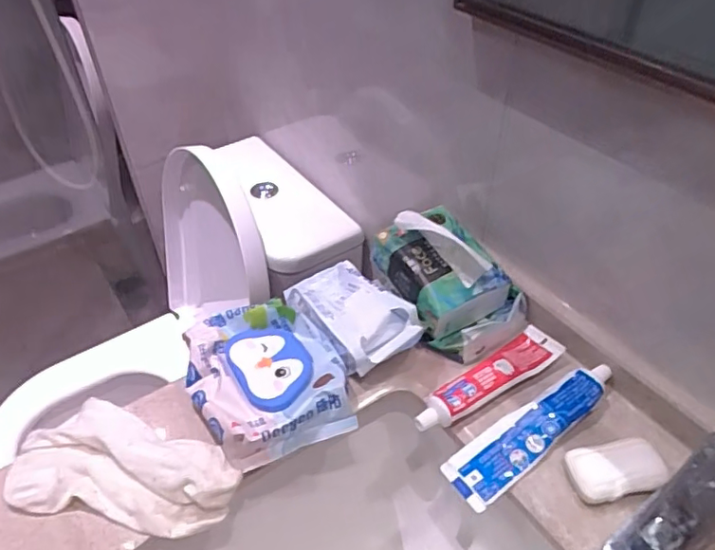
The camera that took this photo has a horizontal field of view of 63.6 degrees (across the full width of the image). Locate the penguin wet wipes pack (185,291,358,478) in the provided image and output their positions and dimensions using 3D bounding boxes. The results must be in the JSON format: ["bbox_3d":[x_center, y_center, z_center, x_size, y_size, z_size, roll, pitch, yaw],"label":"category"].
[{"bbox_3d":[-0.089,0.090,0.555,0.138,0.040,0.169,-18,46,-17],"label":"penguin wet wipes pack"}]

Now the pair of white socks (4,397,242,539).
[{"bbox_3d":[-0.210,0.174,0.508,0.198,0.028,0.105,15,46,16],"label":"pair of white socks"}]

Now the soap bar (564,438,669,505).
[{"bbox_3d":[0.226,0.168,0.502,0.085,0.018,0.047,-11,44,-10],"label":"soap bar"}]

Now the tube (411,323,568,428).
[{"bbox_3d":[0.130,0.102,0.574,0.178,0.016,0.045,-27,49,-25],"label":"tube"}]

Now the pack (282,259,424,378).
[{"bbox_3d":[-0.005,0.036,0.616,0.087,0.043,0.155,-27,49,-24],"label":"pack"}]

